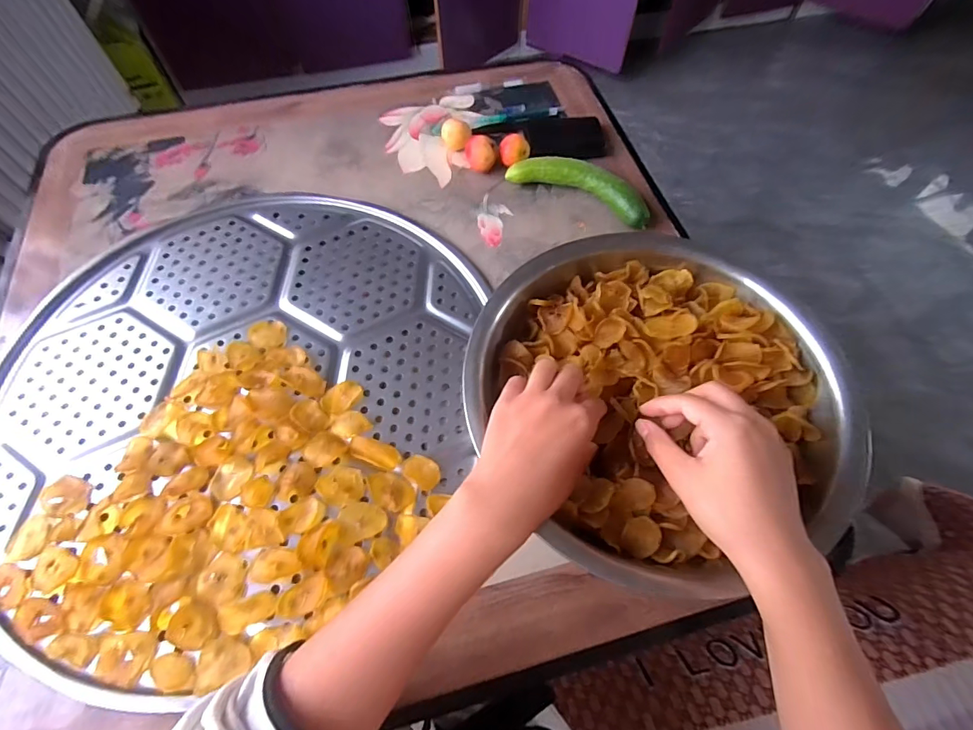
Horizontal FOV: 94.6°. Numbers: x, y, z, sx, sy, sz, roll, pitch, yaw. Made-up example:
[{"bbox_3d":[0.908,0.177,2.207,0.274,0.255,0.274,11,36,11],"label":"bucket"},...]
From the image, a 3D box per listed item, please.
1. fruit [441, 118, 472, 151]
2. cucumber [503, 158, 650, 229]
[{"bbox_3d":[-0.041,-0.309,0.611,0.038,0.031,0.039,-4,62,-3],"label":"fruit"},{"bbox_3d":[0.120,-0.225,0.570,0.185,0.040,0.050,26,65,12],"label":"cucumber"}]

